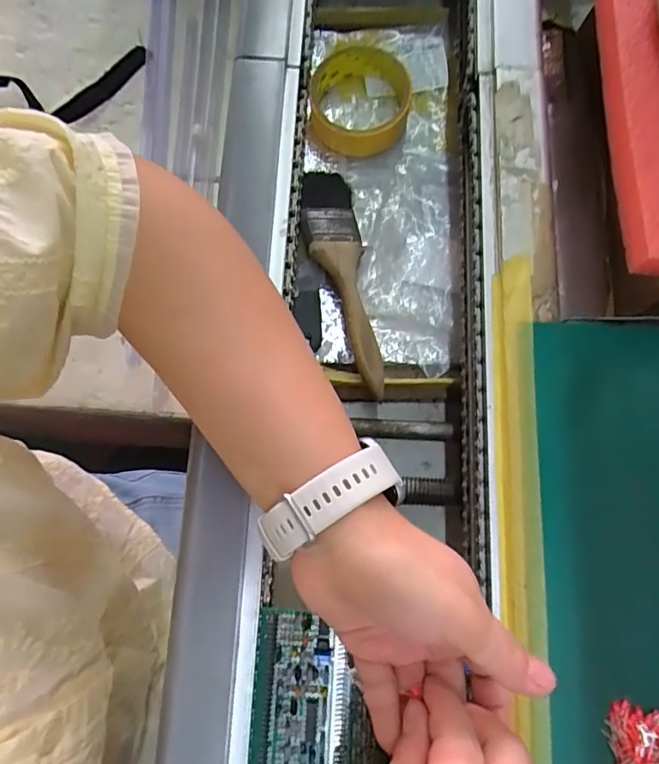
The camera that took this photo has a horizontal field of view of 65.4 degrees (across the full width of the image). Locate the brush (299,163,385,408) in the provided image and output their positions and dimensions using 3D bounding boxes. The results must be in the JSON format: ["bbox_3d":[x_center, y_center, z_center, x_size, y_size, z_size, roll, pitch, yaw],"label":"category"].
[{"bbox_3d":[0.008,-0.086,0.407,0.051,0.014,0.199,2,68,-27],"label":"brush"}]

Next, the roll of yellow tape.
[{"bbox_3d":[0.027,-0.248,0.458,0.086,0.031,0.089,0,78,0],"label":"roll of yellow tape"}]

